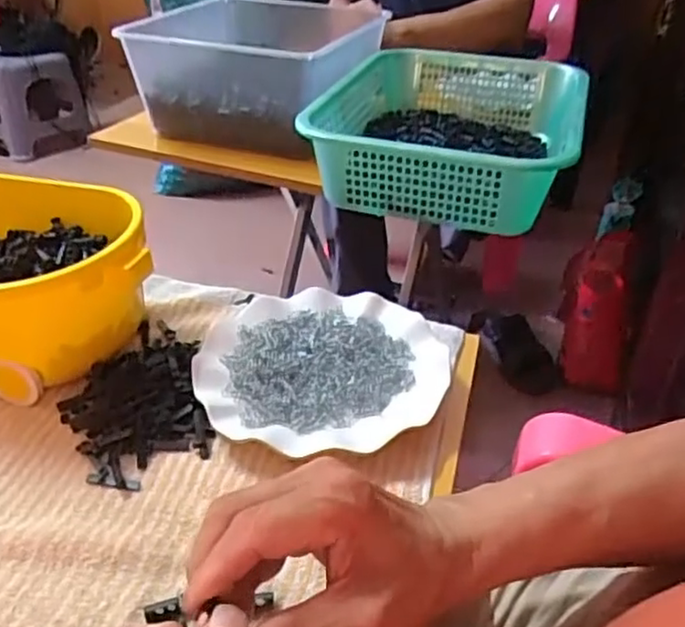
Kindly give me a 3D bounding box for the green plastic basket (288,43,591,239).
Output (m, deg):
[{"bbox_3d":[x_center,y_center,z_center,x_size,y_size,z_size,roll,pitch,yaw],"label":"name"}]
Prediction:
[{"bbox_3d":[0.140,-0.234,0.854,0.301,0.094,0.400,11,36,15],"label":"green plastic basket"}]

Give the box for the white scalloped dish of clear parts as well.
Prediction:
[{"bbox_3d":[-0.016,0.039,0.506,0.181,0.019,0.173,0,34,0],"label":"white scalloped dish of clear parts"}]

